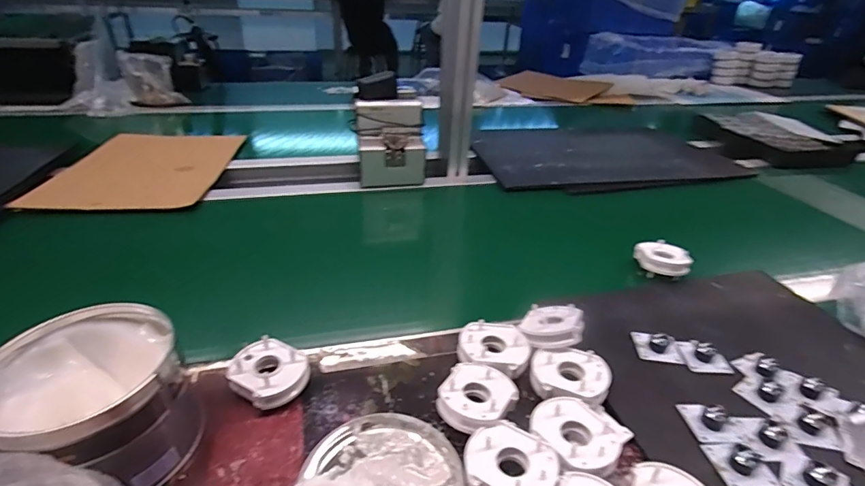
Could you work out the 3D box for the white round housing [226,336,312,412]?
[{"bbox_3d":[-0.157,0.128,0.435,0.072,0.036,0.059,25,38,32],"label":"white round housing"}]

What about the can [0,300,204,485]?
[{"bbox_3d":[-0.265,0.131,0.360,0.116,0.103,0.125,2,31,-1],"label":"can"}]

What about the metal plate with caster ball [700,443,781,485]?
[{"bbox_3d":[0.261,0.184,0.377,0.042,0.018,0.041,-1,31,-6],"label":"metal plate with caster ball"}]

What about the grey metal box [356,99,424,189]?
[{"bbox_3d":[-0.078,-0.188,0.853,0.124,0.138,0.074,-3,33,-10],"label":"grey metal box"}]

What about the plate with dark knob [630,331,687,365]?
[{"bbox_3d":[0.251,0.113,0.499,0.048,0.013,0.038,6,31,6],"label":"plate with dark knob"}]

